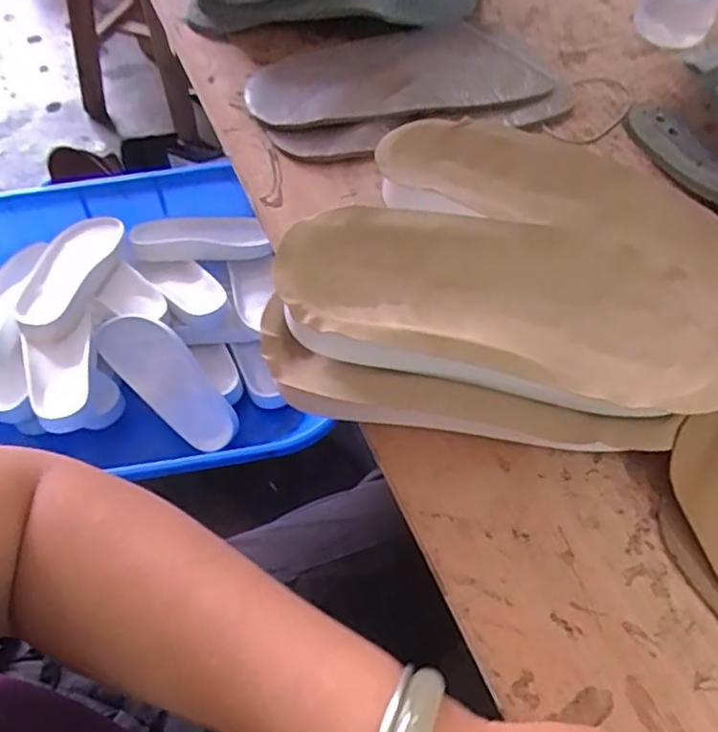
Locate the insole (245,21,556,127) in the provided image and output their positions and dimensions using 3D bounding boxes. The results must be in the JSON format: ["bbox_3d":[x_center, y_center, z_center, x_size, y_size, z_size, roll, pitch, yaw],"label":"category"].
[{"bbox_3d":[0.032,-0.238,0.516,0.241,0.019,0.106,-14,61,-9],"label":"insole"}]

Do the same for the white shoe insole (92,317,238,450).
[{"bbox_3d":[-0.268,0.019,0.907,0.233,0.028,0.094,43,76,-5],"label":"white shoe insole"}]

